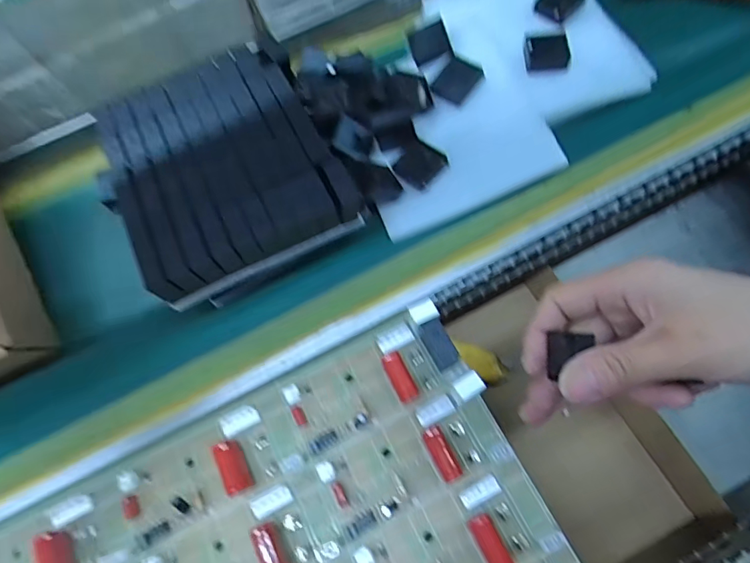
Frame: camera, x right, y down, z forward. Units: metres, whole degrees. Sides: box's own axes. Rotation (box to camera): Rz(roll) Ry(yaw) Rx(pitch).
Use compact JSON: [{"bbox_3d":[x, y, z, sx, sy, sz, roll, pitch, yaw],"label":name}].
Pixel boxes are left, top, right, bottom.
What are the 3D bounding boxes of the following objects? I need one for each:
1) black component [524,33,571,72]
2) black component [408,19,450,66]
[{"bbox_3d":[0.109,-0.146,0.305,0.026,0.005,0.024,-3,70,3],"label":"black component"},{"bbox_3d":[0.036,-0.158,0.320,0.025,0.004,0.022,-21,85,19],"label":"black component"}]

